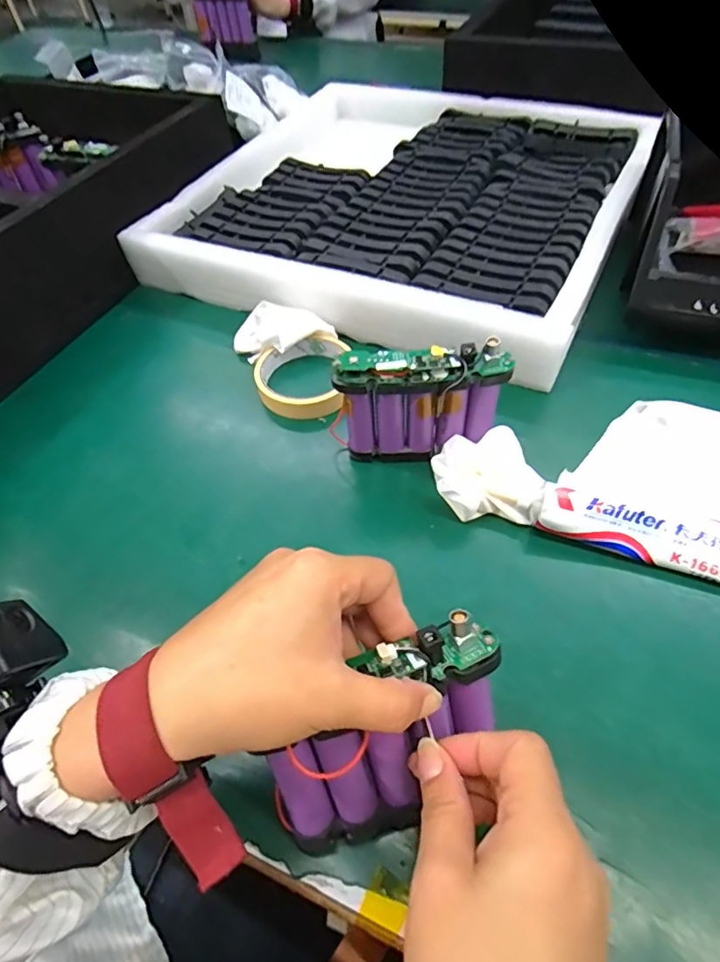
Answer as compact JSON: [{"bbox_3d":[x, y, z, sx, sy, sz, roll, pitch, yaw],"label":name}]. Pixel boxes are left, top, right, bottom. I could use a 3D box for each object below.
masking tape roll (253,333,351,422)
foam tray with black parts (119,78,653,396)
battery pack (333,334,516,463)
[{"bbox_3d":[-0.052,-0.092,0.465,0.077,0.021,0.085,2,53,5],"label":"masking tape roll"},{"bbox_3d":[0.051,-0.316,0.594,0.456,0.047,0.496,21,57,18],"label":"foam tray with black parts"},{"bbox_3d":[0.044,-0.053,0.377,0.112,0.089,0.024,-6,53,-1],"label":"battery pack"}]

